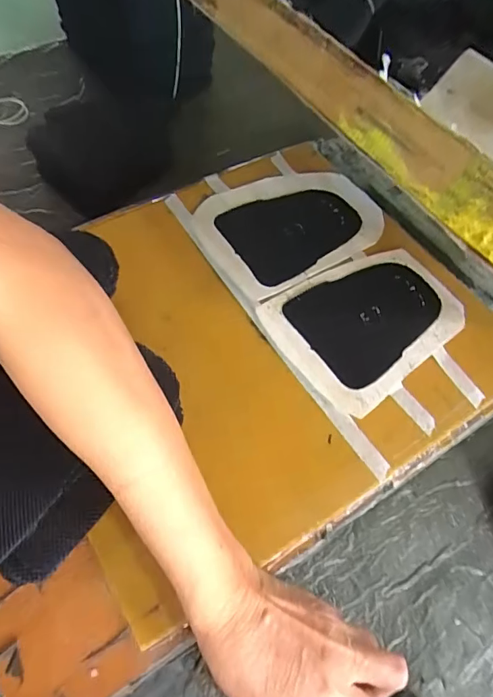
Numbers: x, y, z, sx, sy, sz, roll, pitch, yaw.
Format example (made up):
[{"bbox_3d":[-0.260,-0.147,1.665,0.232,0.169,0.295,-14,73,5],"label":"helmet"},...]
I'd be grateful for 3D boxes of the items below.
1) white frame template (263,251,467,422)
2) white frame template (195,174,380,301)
[{"bbox_3d":[0.121,-0.031,0.429,0.172,0.004,0.134,-30,66,-19],"label":"white frame template"},{"bbox_3d":[0.053,-0.136,0.489,0.190,0.008,0.138,-25,65,-17],"label":"white frame template"}]

